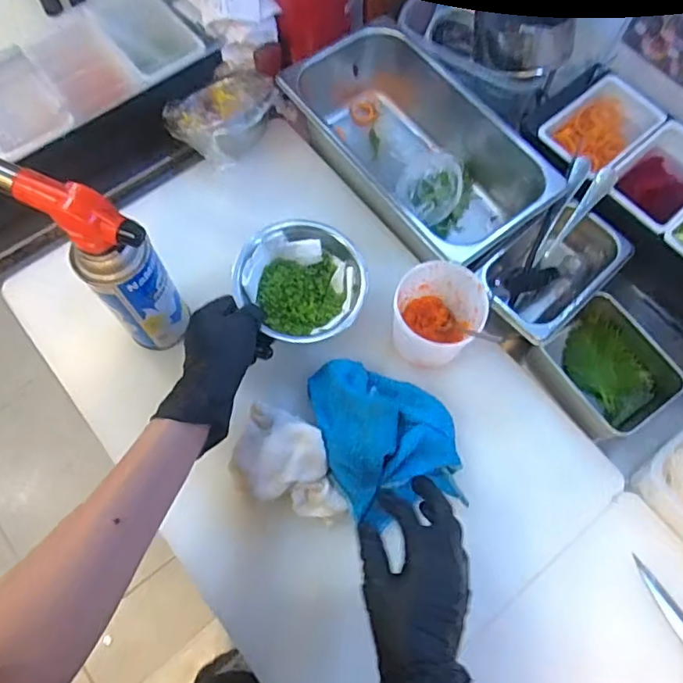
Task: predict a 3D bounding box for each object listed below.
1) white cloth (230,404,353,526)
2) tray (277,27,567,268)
[{"bbox_3d":[-0.043,0.117,0.550,0.117,0.043,0.090,18,70,5],"label":"white cloth"},{"bbox_3d":[0.099,-0.241,0.710,0.338,0.106,0.211,43,73,13],"label":"tray"}]

